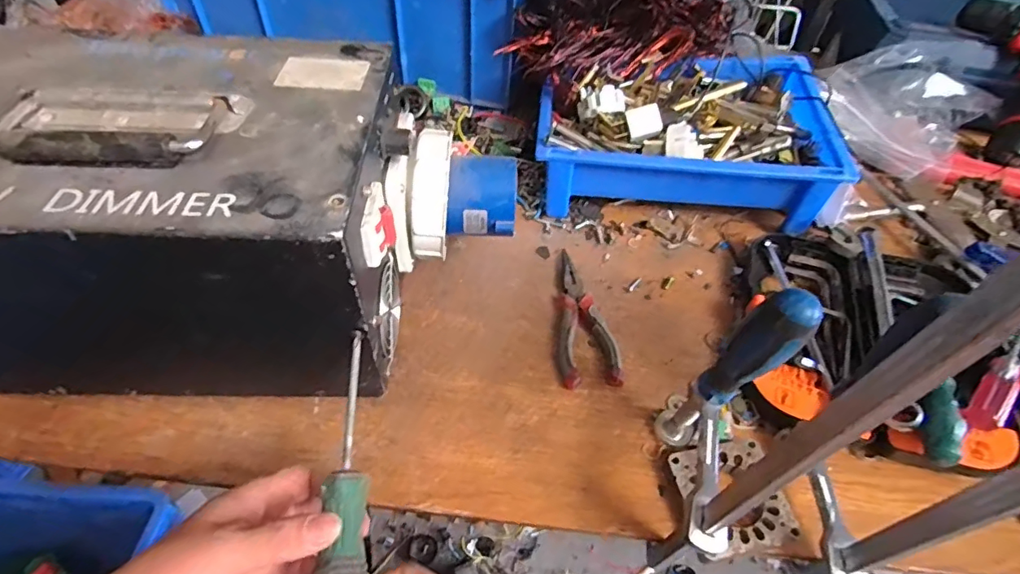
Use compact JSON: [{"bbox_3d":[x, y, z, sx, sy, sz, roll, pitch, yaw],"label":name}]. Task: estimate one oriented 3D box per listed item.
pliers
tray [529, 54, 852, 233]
[{"bbox_3d":[0.062,0.026,0.483,0.053,0.015,0.146,-4,49,-8],"label":"pliers"},{"bbox_3d":[0.188,-0.175,0.584,0.298,0.094,0.200,8,49,2],"label":"tray"}]

